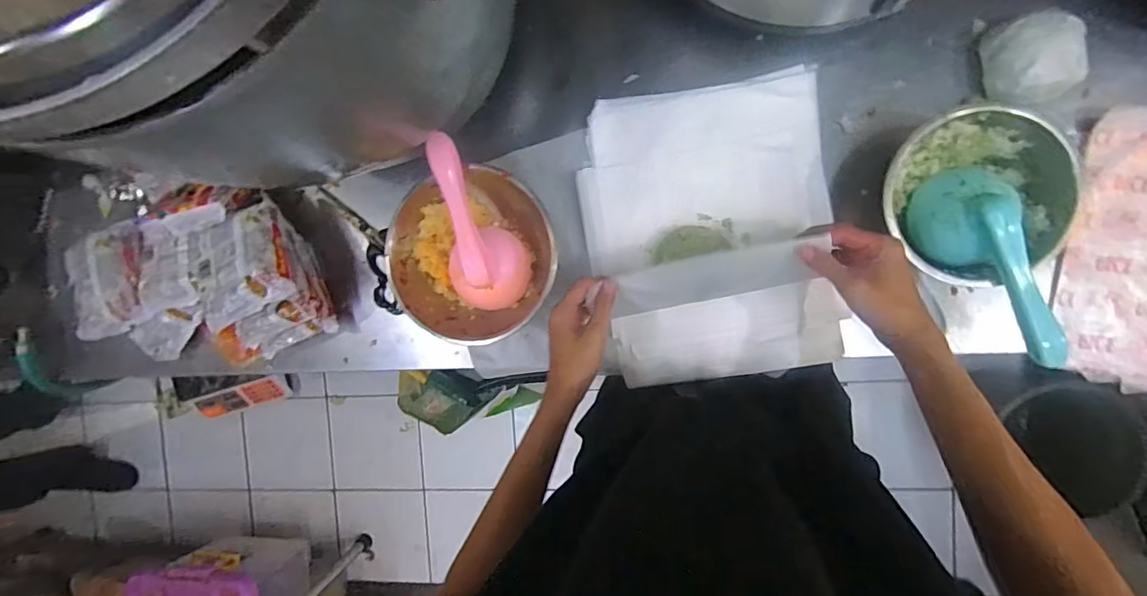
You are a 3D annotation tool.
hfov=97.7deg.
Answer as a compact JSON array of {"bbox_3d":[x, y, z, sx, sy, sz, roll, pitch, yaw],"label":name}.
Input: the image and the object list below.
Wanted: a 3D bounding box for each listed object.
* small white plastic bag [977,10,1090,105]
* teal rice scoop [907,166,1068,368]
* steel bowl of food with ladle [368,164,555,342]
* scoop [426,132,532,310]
[{"bbox_3d":[0.464,-0.240,0.503,0.078,0.045,0.085,-8,93,8],"label":"small white plastic bag"},{"bbox_3d":[0.407,-0.035,0.473,0.085,0.061,0.205,-26,77,9],"label":"teal rice scoop"},{"bbox_3d":[-0.117,-0.046,0.587,0.199,0.074,0.199,1,94,8],"label":"steel bowl of food with ladle"},{"bbox_3d":[-0.115,-0.083,0.569,0.089,0.083,0.202,-18,110,8],"label":"scoop"}]

